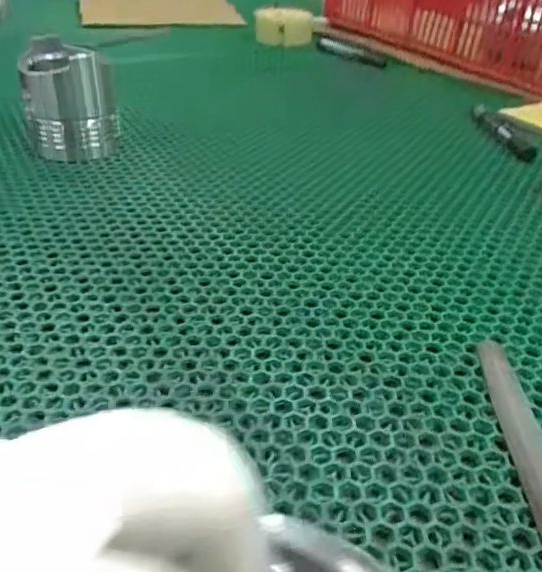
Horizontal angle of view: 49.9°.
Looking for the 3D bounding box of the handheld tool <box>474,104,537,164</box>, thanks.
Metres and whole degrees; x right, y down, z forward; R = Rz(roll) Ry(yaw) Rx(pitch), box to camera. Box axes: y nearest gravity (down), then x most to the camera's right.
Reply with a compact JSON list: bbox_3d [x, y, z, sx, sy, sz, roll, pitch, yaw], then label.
[{"bbox_3d":[0.259,-0.178,0.664,0.024,0.015,0.163,-2,35,-4],"label":"handheld tool"}]

